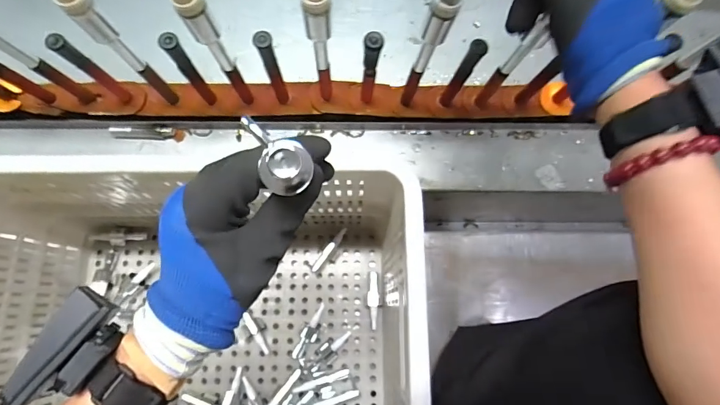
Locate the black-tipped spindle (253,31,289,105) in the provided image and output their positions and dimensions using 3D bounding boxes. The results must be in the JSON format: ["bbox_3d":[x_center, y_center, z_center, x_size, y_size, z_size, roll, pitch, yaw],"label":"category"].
[{"bbox_3d":[-0.101,-0.153,0.469,0.017,0.138,0.016,-16,79,-4],"label":"black-tipped spindle"}]

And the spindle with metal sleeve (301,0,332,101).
[{"bbox_3d":[-0.039,-0.155,0.424,0.024,0.197,0.021,-5,79,-2],"label":"spindle with metal sleeve"}]

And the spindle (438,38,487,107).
[{"bbox_3d":[0.118,-0.147,0.465,0.020,0.125,0.013,28,79,4],"label":"spindle"}]

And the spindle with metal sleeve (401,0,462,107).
[{"bbox_3d":[0.071,-0.151,0.445,0.025,0.227,0.027,18,79,2],"label":"spindle with metal sleeve"}]

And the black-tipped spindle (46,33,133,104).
[{"bbox_3d":[-0.311,-0.153,0.464,0.022,0.139,0.017,43,81,7],"label":"black-tipped spindle"}]

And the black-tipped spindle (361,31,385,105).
[{"bbox_3d":[0.012,-0.148,0.474,0.018,0.163,0.015,9,78,0],"label":"black-tipped spindle"}]

